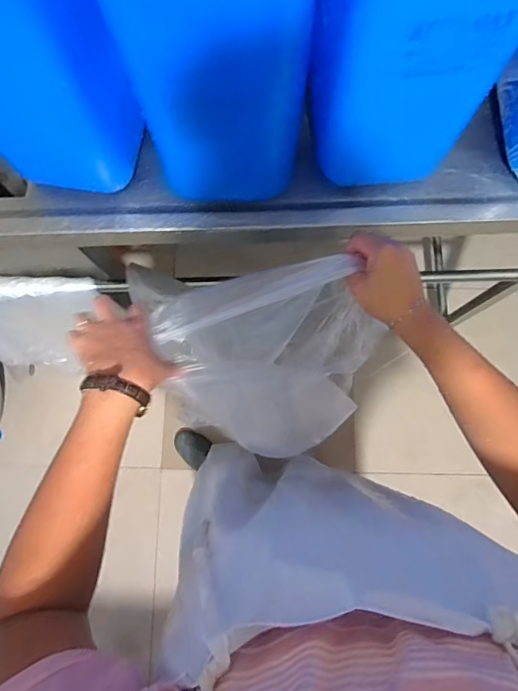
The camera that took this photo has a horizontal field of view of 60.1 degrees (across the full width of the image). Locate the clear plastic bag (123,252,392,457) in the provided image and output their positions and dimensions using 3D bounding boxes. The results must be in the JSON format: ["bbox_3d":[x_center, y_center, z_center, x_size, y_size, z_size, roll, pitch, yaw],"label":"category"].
[{"bbox_3d":[0.010,0.021,0.538,0.278,0.128,0.202,-4,78,0],"label":"clear plastic bag"}]

